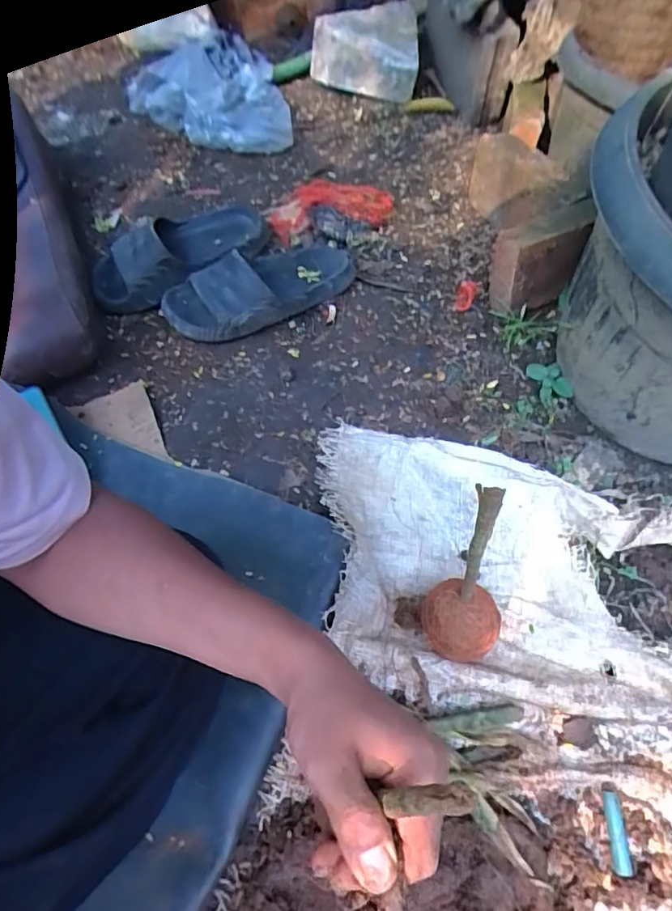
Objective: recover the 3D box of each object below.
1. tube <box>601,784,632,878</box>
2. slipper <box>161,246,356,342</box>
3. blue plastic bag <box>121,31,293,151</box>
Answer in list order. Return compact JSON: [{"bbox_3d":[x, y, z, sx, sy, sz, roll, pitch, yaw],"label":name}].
[{"bbox_3d":[0.241,0.321,0.464,0.015,0.009,0.064,5,59,3],"label":"tube"},{"bbox_3d":[-0.099,-0.242,0.748,0.272,0.071,0.126,-31,64,-17],"label":"slipper"},{"bbox_3d":[-0.213,-0.669,0.996,0.259,0.091,0.299,-30,63,-17],"label":"blue plastic bag"}]

